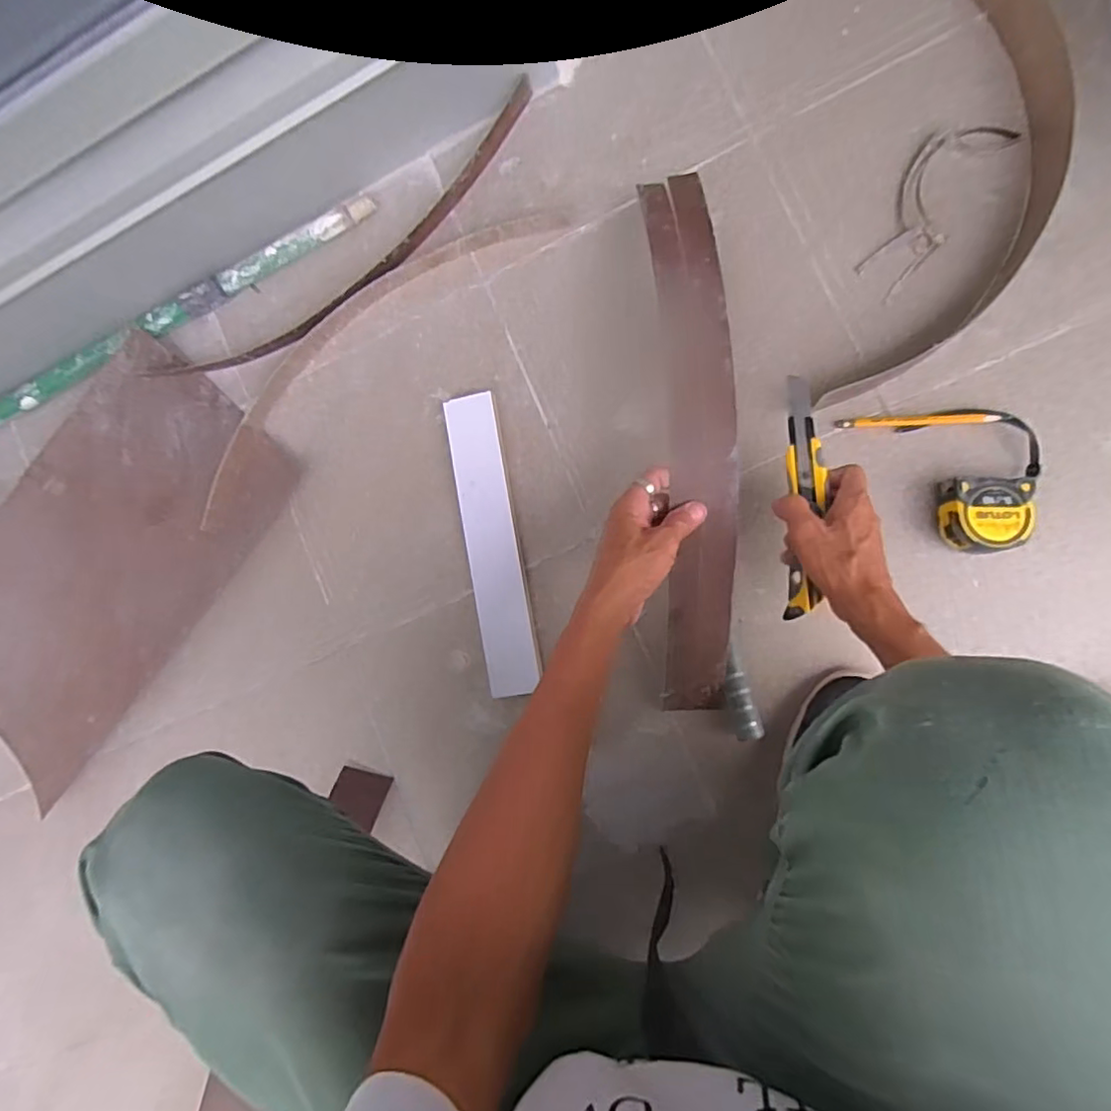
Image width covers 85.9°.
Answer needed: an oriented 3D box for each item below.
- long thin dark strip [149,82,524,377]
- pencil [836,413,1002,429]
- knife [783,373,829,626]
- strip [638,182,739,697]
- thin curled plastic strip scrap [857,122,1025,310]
[{"bbox_3d":[-0.232,-0.318,0.655,0.521,0.025,0.084,-32,84,8],"label":"long thin dark strip"},{"bbox_3d":[0.335,-0.126,0.555,0.135,0.009,0.009,0,89,10],"label":"pencil"},{"bbox_3d":[0.211,-0.048,0.503,0.028,0.017,0.203,-1,93,10],"label":"knife"},{"bbox_3d":[0.128,-0.102,0.549,0.068,0.078,0.486,-3,97,10],"label":"strip"},{"bbox_3d":[0.351,-0.337,0.563,0.069,0.008,0.181,36,95,9],"label":"thin curled plastic strip scrap"}]

